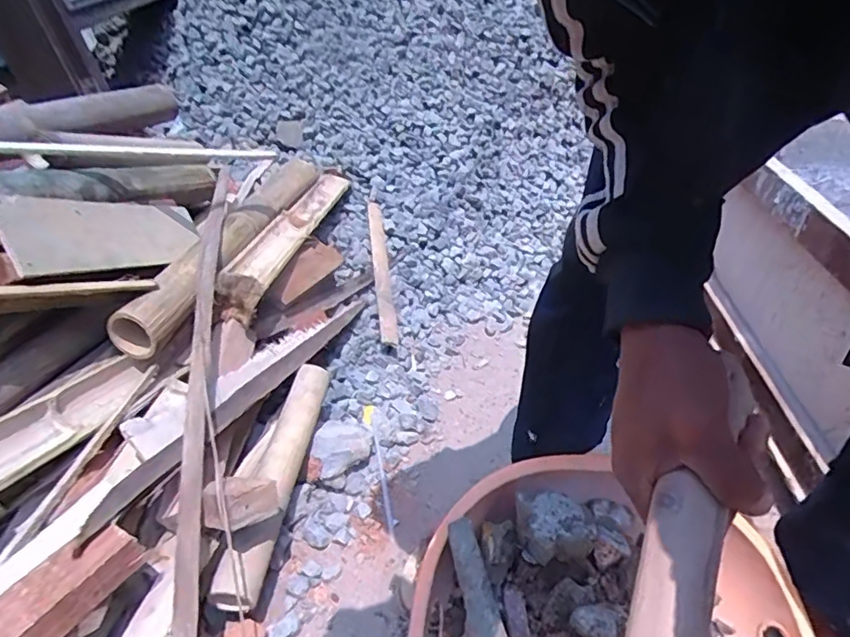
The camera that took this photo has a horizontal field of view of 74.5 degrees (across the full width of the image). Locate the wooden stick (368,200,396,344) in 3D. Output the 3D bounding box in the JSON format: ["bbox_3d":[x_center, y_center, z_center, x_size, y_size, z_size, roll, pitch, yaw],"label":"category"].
[{"bbox_3d":[-0.085,-0.103,1.097,0.029,0.017,0.400,0,50,-11],"label":"wooden stick"}]

